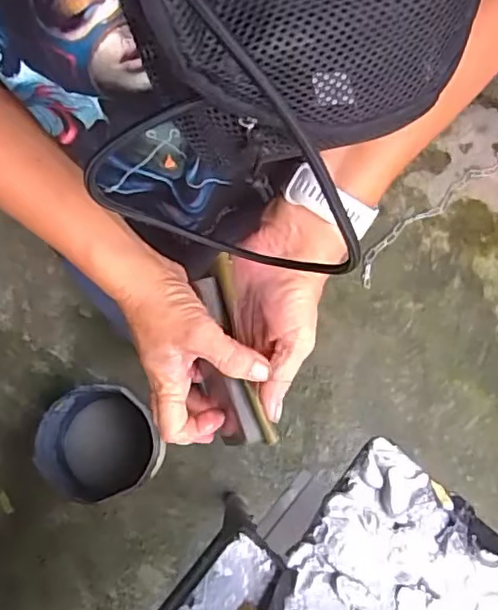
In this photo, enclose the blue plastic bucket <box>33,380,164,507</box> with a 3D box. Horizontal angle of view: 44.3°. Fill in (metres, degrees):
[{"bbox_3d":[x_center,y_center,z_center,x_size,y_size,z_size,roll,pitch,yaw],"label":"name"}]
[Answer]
[{"bbox_3d":[-0.302,0.288,1.282,0.249,0.236,0.231,-19,76,-3],"label":"blue plastic bucket"}]

